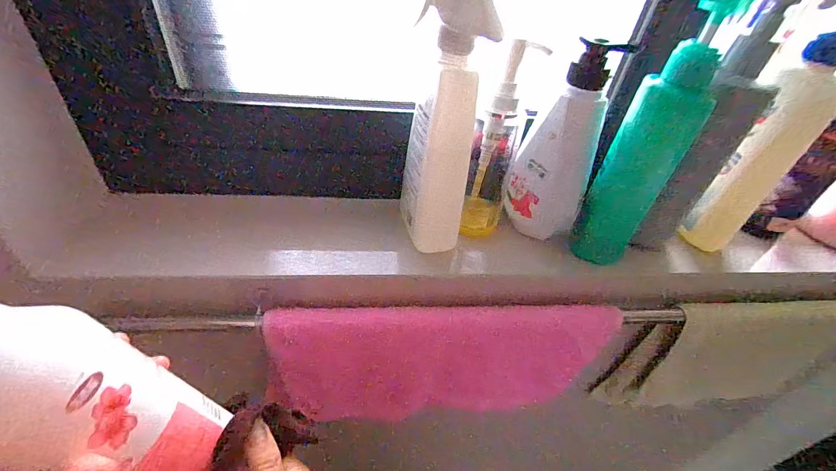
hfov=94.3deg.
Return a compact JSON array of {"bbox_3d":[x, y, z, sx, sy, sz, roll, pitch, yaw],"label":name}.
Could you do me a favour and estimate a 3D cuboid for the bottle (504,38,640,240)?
[{"bbox_3d":[0.144,-0.084,0.385,0.074,0.186,0.052,-4,42,-13],"label":"bottle"}]

